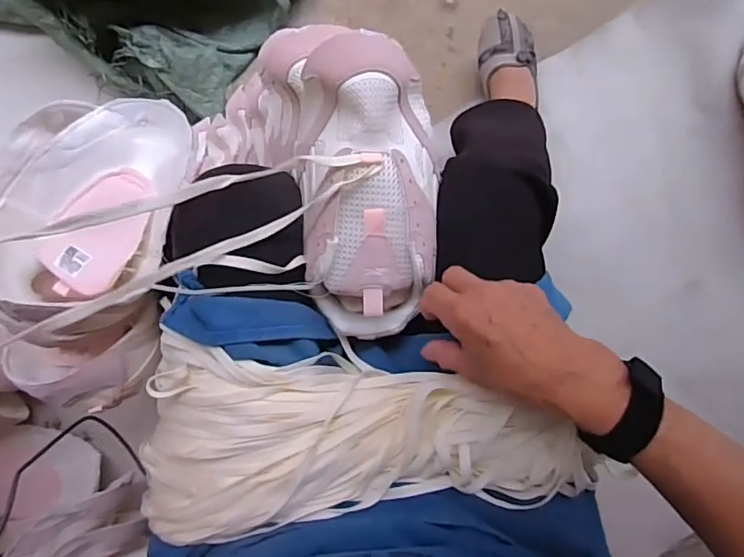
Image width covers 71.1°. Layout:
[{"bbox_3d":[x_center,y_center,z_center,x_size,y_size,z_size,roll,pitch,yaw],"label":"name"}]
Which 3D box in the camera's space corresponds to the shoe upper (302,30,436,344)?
[{"bbox_3d":[-0.001,-0.067,0.420,0.102,0.061,0.235,-1,104,-2],"label":"shoe upper"}]

